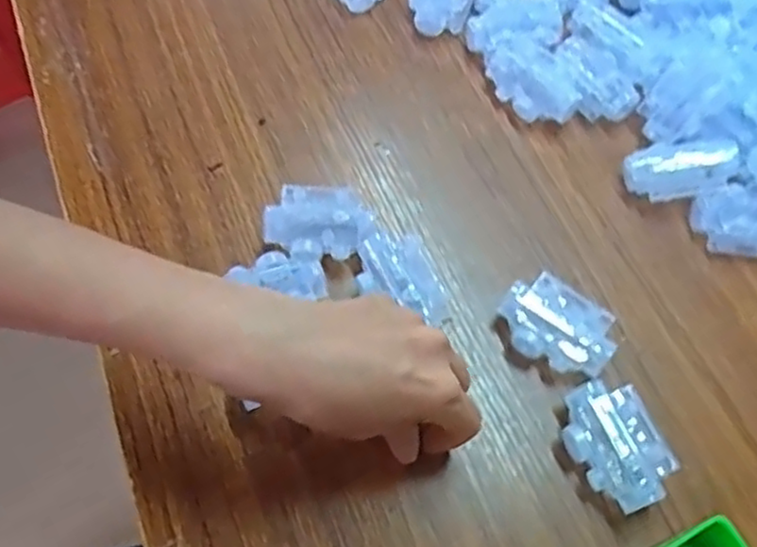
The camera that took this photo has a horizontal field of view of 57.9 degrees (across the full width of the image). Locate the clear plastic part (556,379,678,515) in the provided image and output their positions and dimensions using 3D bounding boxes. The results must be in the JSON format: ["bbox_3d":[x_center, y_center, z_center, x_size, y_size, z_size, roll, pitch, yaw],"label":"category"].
[{"bbox_3d":[0.131,0.096,0.382,0.046,0.024,0.069,-17,65,-12],"label":"clear plastic part"}]

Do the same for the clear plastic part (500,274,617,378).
[{"bbox_3d":[0.107,0.034,0.416,0.067,0.029,0.045,31,65,12],"label":"clear plastic part"}]

